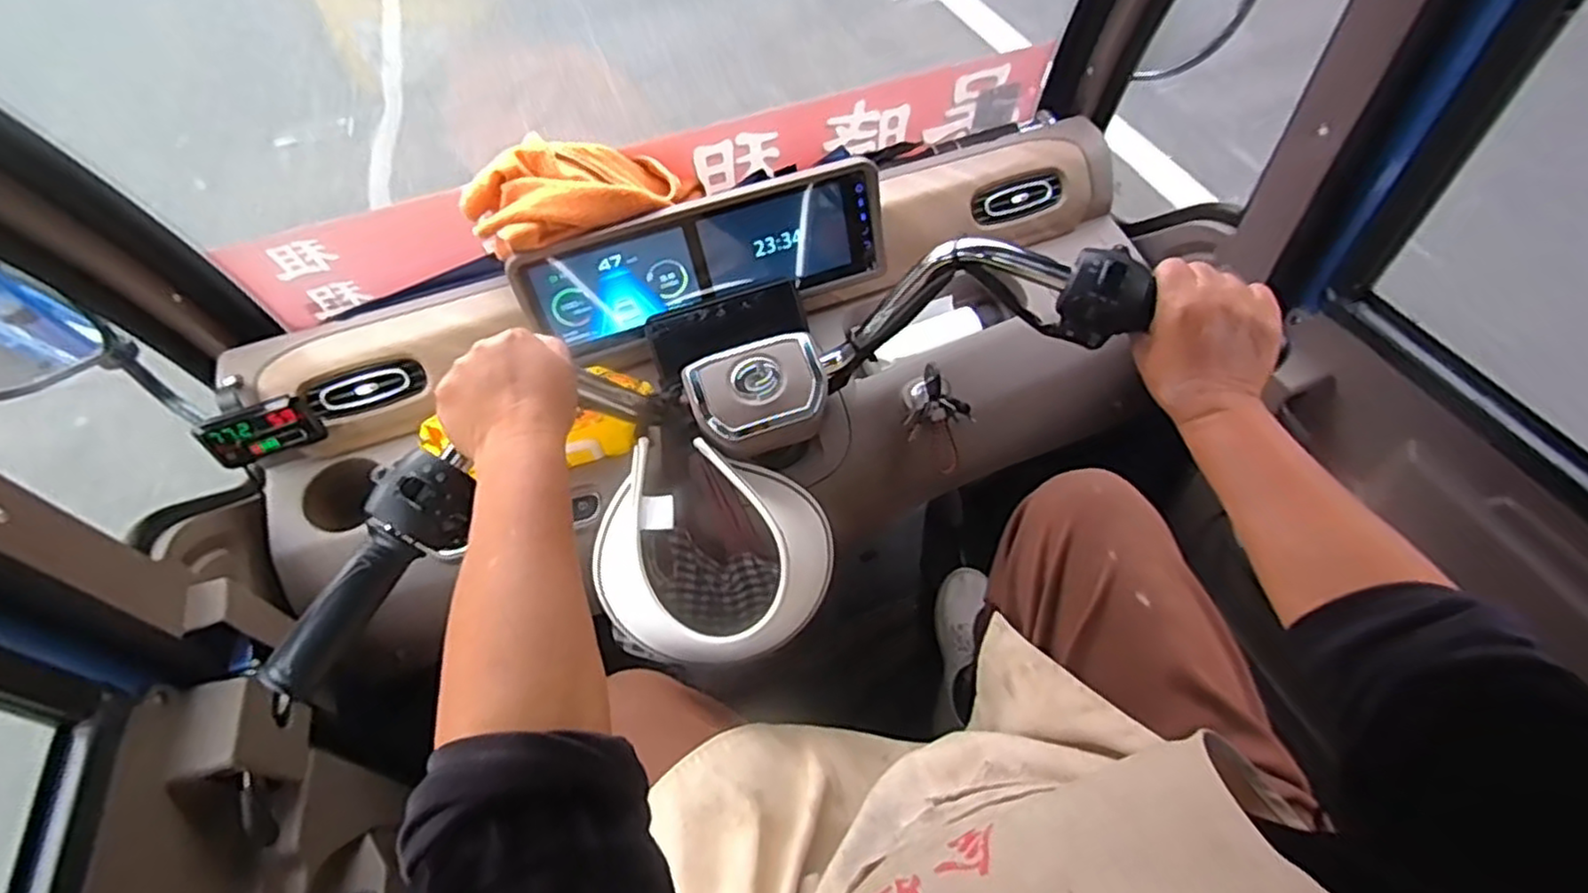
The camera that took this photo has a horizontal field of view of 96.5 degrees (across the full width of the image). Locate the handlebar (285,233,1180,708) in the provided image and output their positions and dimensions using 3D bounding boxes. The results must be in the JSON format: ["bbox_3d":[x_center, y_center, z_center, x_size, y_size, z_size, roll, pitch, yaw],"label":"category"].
[{"bbox_3d":[-0.062,-0.022,0.584,0.629,0.194,0.217,-24,58,-12],"label":"handlebar"}]

